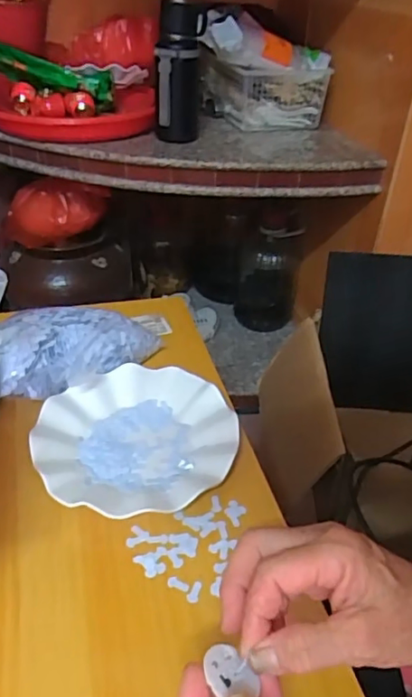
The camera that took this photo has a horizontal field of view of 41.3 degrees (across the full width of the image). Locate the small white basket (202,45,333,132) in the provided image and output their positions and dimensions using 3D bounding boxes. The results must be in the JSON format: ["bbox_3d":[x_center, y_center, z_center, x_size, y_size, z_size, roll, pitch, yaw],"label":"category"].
[{"bbox_3d":[0.119,-0.547,1.157,0.224,0.108,0.198,-5,37,-12],"label":"small white basket"}]

